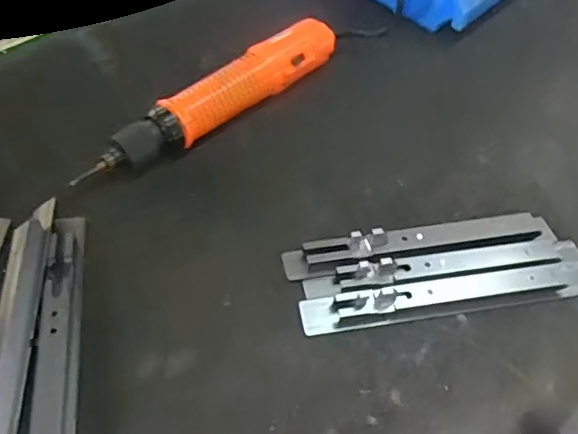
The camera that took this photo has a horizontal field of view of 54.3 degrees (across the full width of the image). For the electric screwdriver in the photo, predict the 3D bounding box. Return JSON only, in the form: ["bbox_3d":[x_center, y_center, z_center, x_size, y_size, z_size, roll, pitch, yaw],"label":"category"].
[{"bbox_3d":[-0.061,-0.102,0.496,0.274,0.045,0.044,-35,63,-27],"label":"electric screwdriver"}]

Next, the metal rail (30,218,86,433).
[{"bbox_3d":[-0.149,0.089,0.365,0.025,0.014,0.212,-5,55,-9],"label":"metal rail"}]

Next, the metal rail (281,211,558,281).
[{"bbox_3d":[0.103,0.017,0.429,0.213,0.023,0.027,-6,55,-9],"label":"metal rail"}]

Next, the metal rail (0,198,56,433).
[{"bbox_3d":[-0.178,0.077,0.369,0.029,0.017,0.203,-4,54,-8],"label":"metal rail"}]

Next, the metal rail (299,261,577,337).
[{"bbox_3d":[0.118,0.056,0.407,0.217,0.019,0.026,-5,55,-9],"label":"metal rail"}]

